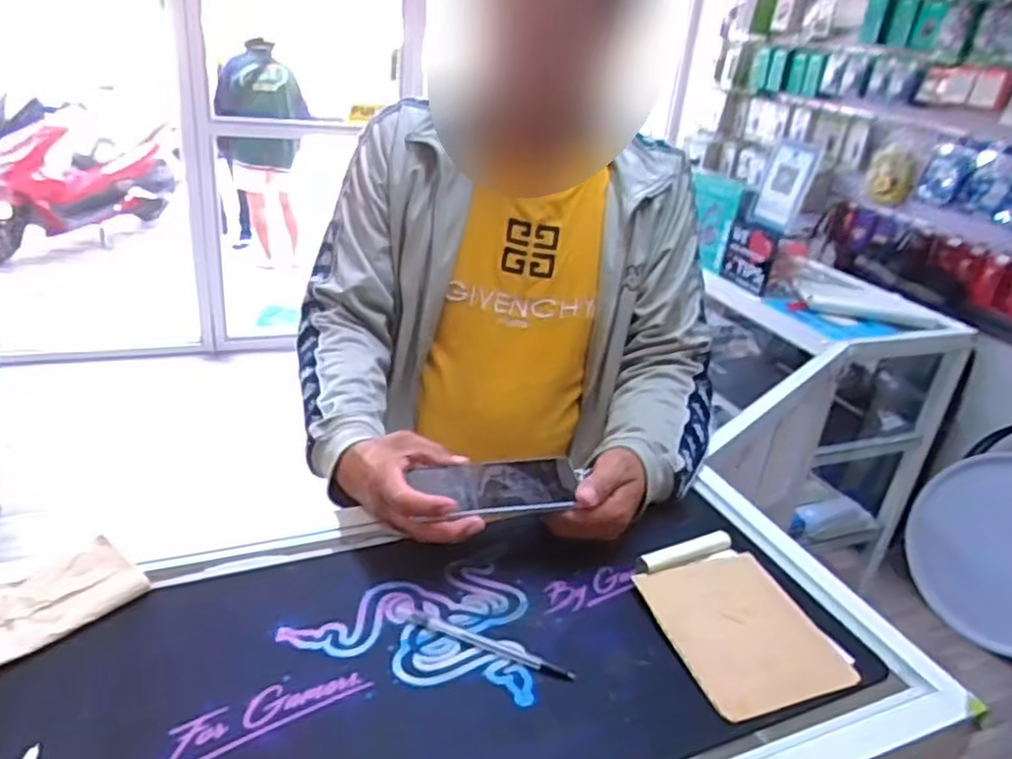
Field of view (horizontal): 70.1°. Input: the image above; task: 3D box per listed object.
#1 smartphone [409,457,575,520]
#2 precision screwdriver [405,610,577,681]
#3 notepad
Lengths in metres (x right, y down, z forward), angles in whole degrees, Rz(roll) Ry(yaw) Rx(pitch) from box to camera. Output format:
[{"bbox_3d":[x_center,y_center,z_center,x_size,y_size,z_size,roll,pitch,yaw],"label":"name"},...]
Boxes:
[{"bbox_3d":[-0.005,0.101,0.685,0.148,0.015,0.081,-2,27,-17],"label":"smartphone"},{"bbox_3d":[-0.015,0.219,0.599,0.148,0.006,0.012,15,27,16],"label":"precision screwdriver"},{"bbox_3d":[0.205,0.207,0.654,0.141,0.029,0.192,-4,28,-21],"label":"notepad"}]

